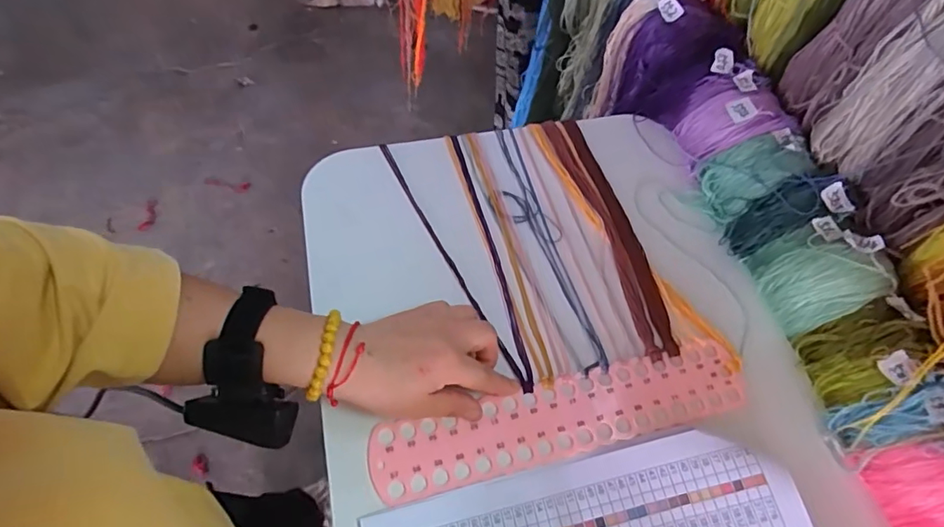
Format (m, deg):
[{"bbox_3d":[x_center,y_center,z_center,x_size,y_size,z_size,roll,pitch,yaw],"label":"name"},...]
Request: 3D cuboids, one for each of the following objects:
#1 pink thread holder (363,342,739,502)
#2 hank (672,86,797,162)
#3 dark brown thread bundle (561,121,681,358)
[{"bbox_3d":[0.069,0.116,0.395,0.286,0.004,0.055,-12,60,-11],"label":"pink thread holder"},{"bbox_3d":[0.247,-0.123,0.500,0.078,0.069,0.054,-4,59,-7],"label":"hank"},{"bbox_3d":[0.139,-0.035,0.487,0.023,0.009,0.253,-7,62,-17],"label":"dark brown thread bundle"}]

